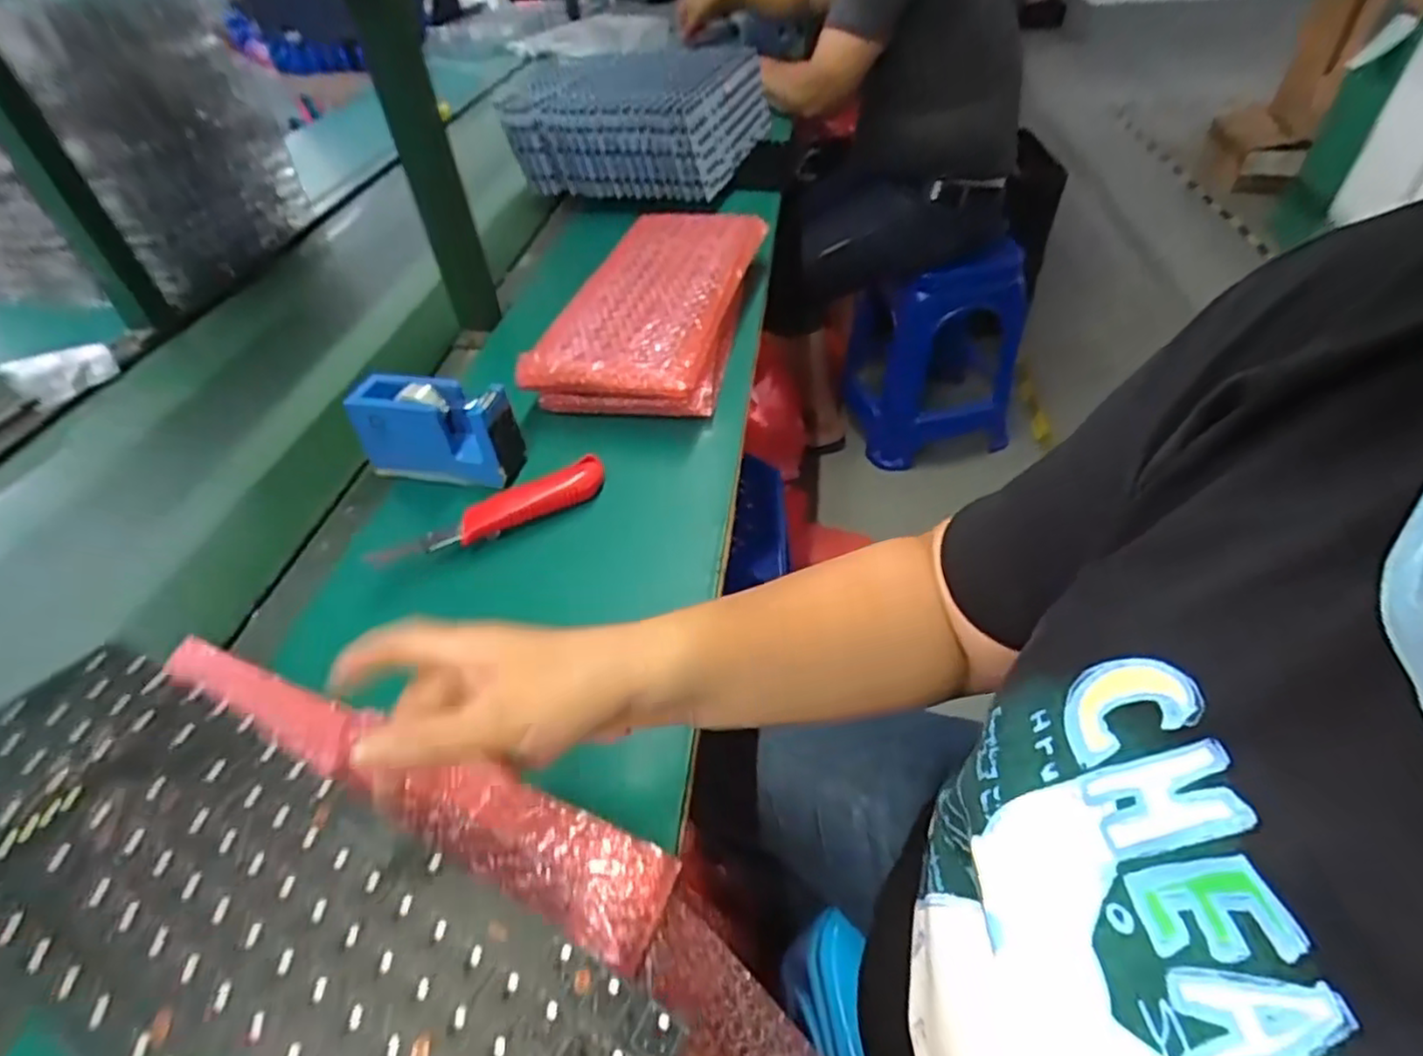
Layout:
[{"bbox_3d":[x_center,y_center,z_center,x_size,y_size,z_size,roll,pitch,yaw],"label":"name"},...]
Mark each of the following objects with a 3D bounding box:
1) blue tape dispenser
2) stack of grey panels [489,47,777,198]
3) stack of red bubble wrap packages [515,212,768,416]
[{"bbox_3d":[-0.232,-0.086,0.581,0.135,0.069,0.052,7,46,13],"label":"blue tape dispenser"},{"bbox_3d":[-0.104,-0.661,1.084,0.319,0.146,0.323,11,47,16],"label":"stack of grey panels"},{"bbox_3d":[-0.054,-0.241,0.748,0.173,0.066,0.364,6,46,11],"label":"stack of red bubble wrap packages"}]

